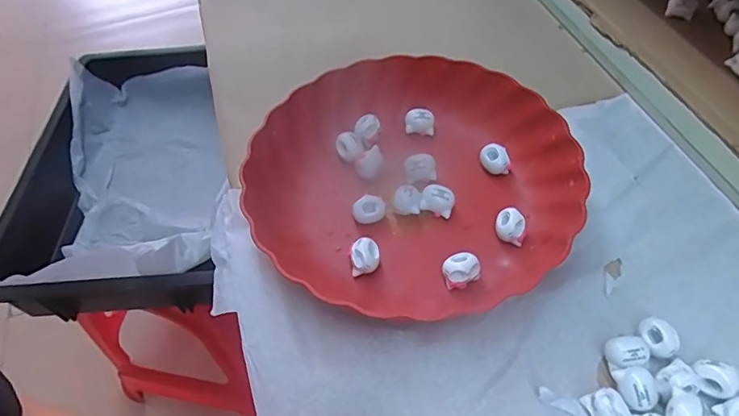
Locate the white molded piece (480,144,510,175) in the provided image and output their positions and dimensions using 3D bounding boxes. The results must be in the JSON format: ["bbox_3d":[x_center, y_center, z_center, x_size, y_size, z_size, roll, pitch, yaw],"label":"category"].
[{"bbox_3d":[0.104,-0.040,0.420,0.024,0.024,0.018,12,55,13],"label":"white molded piece"}]

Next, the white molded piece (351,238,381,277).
[{"bbox_3d":[-0.003,0.037,0.367,0.020,0.022,0.021,-1,53,4],"label":"white molded piece"}]

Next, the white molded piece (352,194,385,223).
[{"bbox_3d":[0.000,0.003,0.392,0.023,0.021,0.016,-25,55,-14],"label":"white molded piece"}]

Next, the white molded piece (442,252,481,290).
[{"bbox_3d":[0.064,0.045,0.357,0.024,0.020,0.019,-25,55,-14],"label":"white molded piece"}]

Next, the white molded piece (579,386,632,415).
[{"bbox_3d":[0.139,0.119,0.295,0.019,0.015,0.025,-17,53,-8],"label":"white molded piece"}]

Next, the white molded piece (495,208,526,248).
[{"bbox_3d":[0.104,0.015,0.376,0.021,0.021,0.021,12,55,14],"label":"white molded piece"}]

